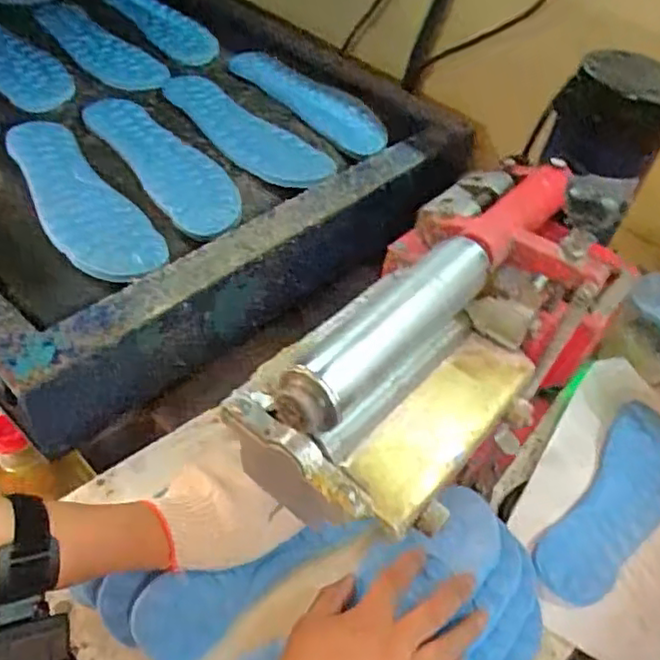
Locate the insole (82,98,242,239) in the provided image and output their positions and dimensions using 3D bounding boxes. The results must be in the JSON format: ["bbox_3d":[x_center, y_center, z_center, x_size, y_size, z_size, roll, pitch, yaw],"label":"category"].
[{"bbox_3d":[-0.175,-0.183,0.681,0.081,0.018,0.253,-28,57,-28],"label":"insole"}]

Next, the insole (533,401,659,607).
[{"bbox_3d":[0.260,0.150,0.573,0.076,0.009,0.229,41,54,14],"label":"insole"}]

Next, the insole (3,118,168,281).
[{"bbox_3d":[-0.244,-0.128,0.623,0.082,0.019,0.250,-26,56,-27],"label":"insole"}]

